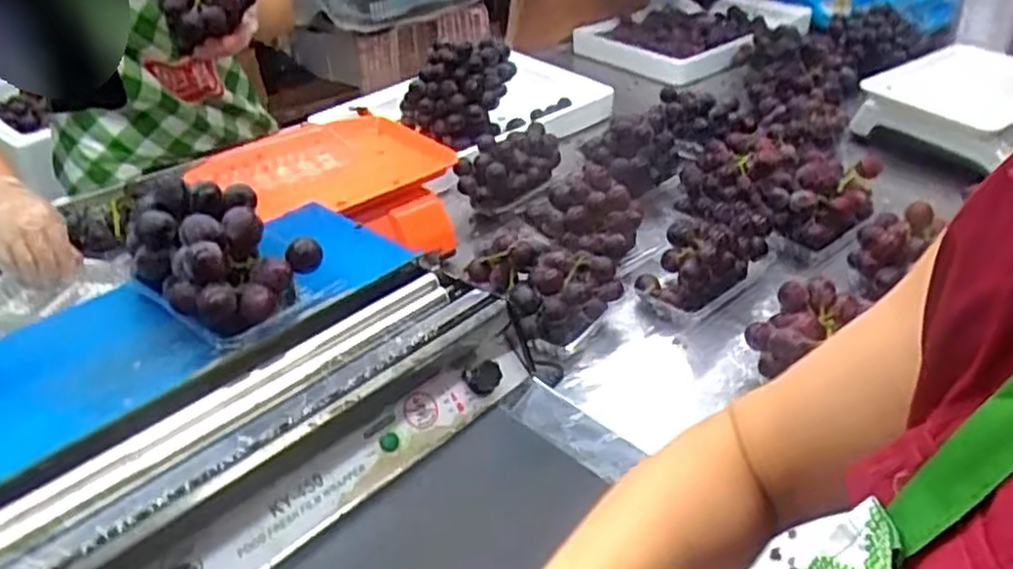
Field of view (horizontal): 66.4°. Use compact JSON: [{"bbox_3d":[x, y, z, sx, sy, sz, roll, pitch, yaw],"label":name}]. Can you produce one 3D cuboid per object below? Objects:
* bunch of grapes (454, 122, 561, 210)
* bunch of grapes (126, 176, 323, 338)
[{"bbox_3d":[0.004,-0.158,1.043,0.094,0.067,0.164,11,36,19],"label":"bunch of grapes"},{"bbox_3d":[-0.222,-0.023,0.604,0.137,0.085,0.111,20,40,30],"label":"bunch of grapes"}]

